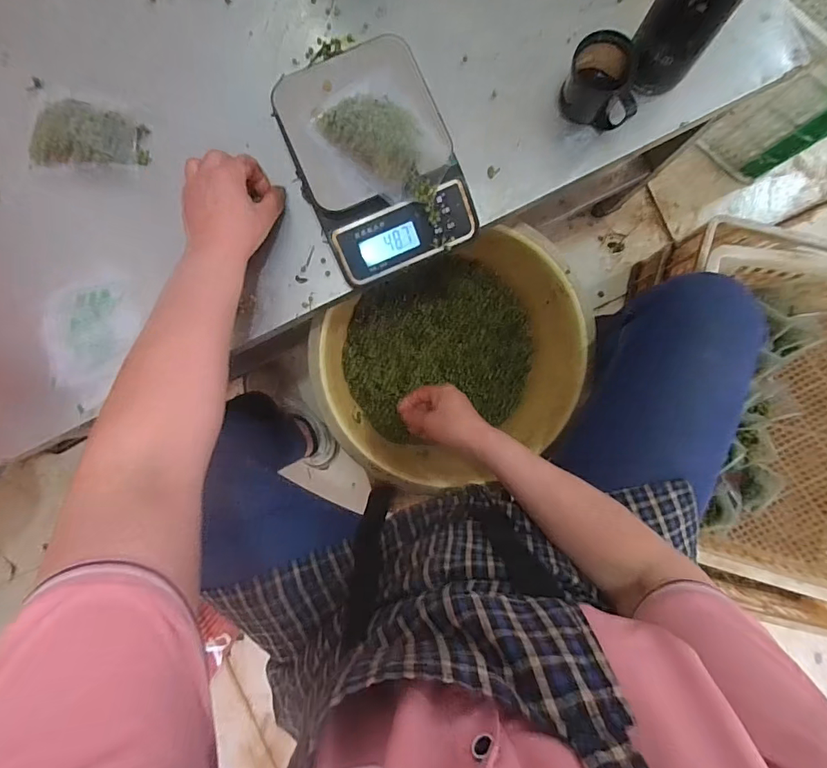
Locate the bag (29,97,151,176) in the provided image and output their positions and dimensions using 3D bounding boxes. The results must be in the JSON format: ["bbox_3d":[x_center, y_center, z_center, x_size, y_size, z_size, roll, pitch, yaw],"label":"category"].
[{"bbox_3d":[-0.350,-0.261,0.471,0.118,0.027,0.066,10,89,-2],"label":"bag"}]

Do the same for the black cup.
[{"bbox_3d":[0.197,-0.310,0.458,0.075,0.055,0.055,18,89,-1],"label":"black cup"}]

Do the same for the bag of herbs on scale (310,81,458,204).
[{"bbox_3d":[-0.031,-0.231,0.412,0.135,0.038,0.084,42,89,-1],"label":"bag of herbs on scale"}]

